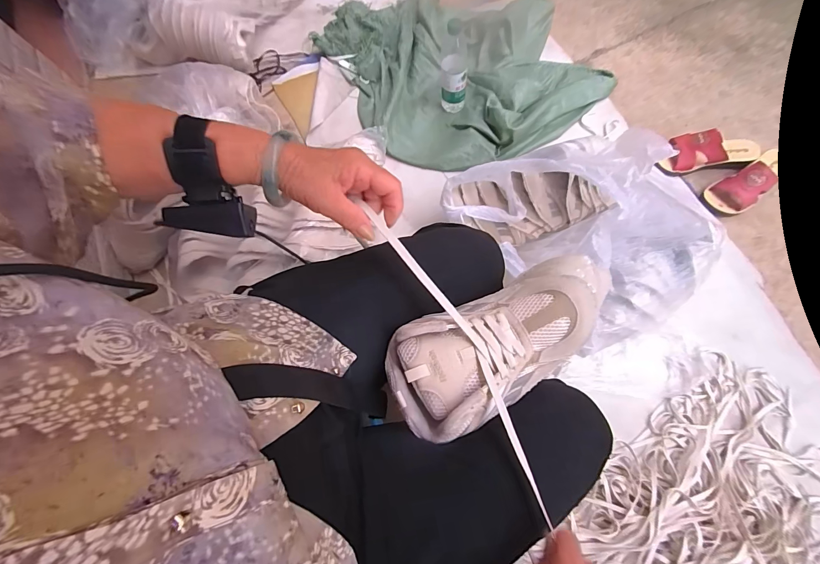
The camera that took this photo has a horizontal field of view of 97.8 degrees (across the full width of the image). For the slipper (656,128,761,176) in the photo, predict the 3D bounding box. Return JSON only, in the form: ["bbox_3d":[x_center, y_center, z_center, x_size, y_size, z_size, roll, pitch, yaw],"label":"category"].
[{"bbox_3d":[0.701,-0.311,0.846,0.224,0.066,0.091,-11,72,4],"label":"slipper"}]

